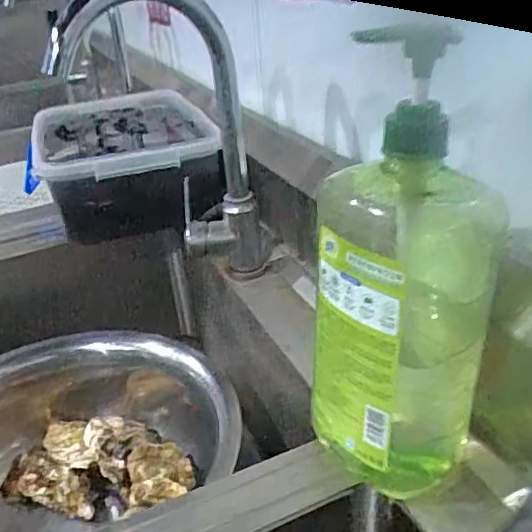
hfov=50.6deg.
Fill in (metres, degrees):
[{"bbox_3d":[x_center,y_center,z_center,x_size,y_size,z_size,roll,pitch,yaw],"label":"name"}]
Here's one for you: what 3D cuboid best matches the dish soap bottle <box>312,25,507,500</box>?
[{"bbox_3d":[0.080,0.011,0.358,0.095,0.279,0.101,-6,30,3],"label":"dish soap bottle"}]

